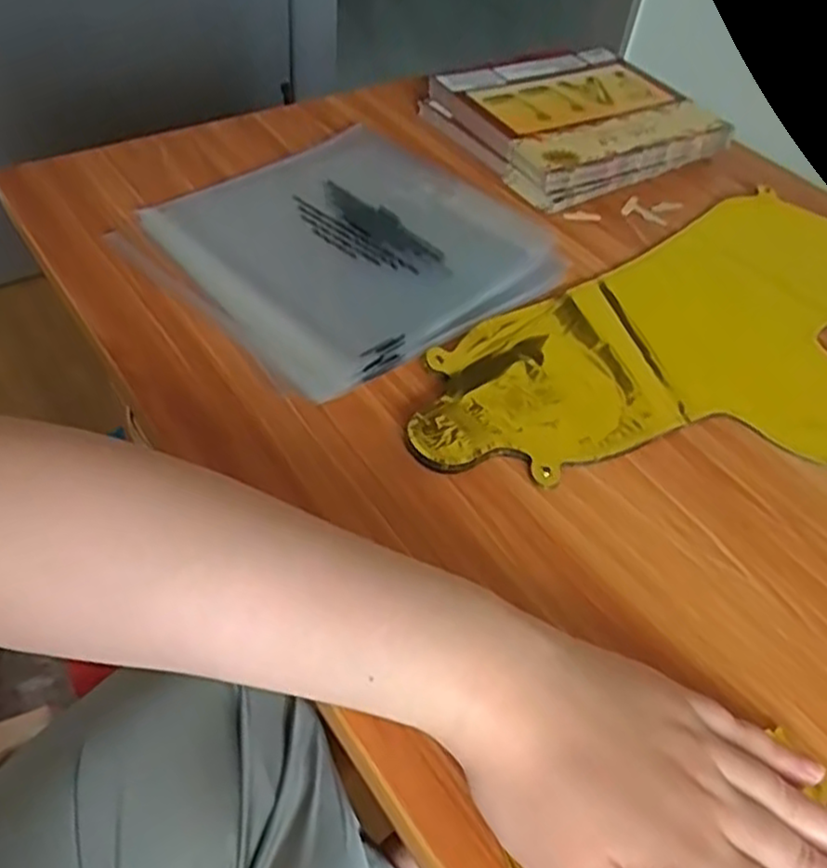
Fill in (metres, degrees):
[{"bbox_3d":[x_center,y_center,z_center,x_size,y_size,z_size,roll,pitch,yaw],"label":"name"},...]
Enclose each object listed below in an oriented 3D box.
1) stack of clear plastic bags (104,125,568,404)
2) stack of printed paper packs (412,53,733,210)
[{"bbox_3d":[-0.043,-0.126,0.480,0.227,0.013,0.213,-34,60,-29],"label":"stack of clear plastic bags"},{"bbox_3d":[0.131,-0.255,0.592,0.190,0.026,0.158,-22,55,-23],"label":"stack of printed paper packs"}]

